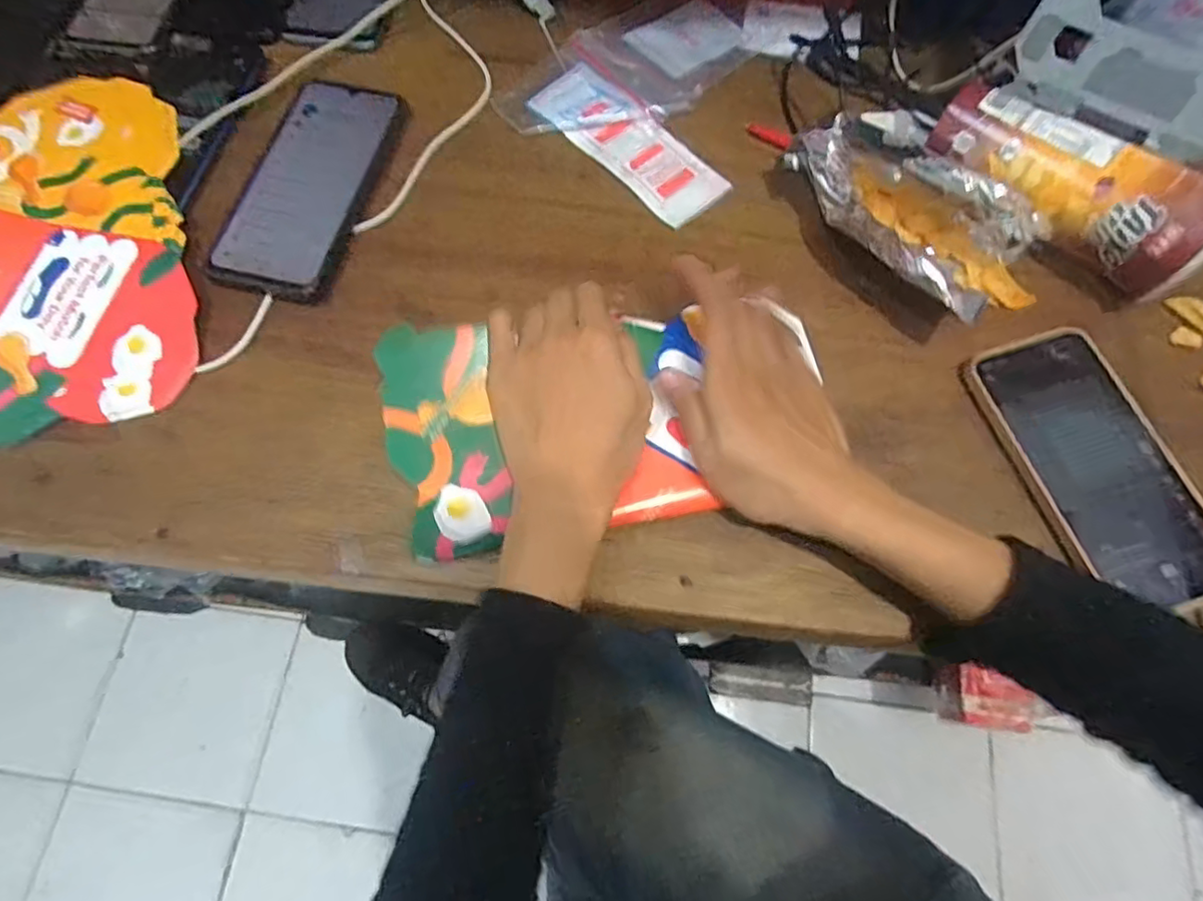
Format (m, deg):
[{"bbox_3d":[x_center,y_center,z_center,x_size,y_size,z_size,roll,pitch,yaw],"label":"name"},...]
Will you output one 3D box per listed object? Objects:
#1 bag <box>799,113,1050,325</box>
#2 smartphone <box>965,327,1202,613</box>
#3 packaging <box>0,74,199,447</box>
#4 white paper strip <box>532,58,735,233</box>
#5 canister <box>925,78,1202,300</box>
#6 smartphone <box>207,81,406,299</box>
[{"bbox_3d":[0.198,-0.145,0.380,0.102,0.051,0.155,-41,75,-14],"label":"bag"},{"bbox_3d":[0.281,0.009,0.344,0.082,0.016,0.162,-17,70,-7],"label":"smartphone"},{"bbox_3d":[-0.399,-0.116,0.384,0.256,0.010,0.255,-17,71,-7],"label":"packaging"},{"bbox_3d":[0.019,-0.220,0.432,0.148,0.004,0.057,44,78,9],"label":"white paper strip"},{"bbox_3d":[0.292,-0.171,0.379,0.070,0.062,0.164,-41,75,-14],"label":"canister"},{"bbox_3d":[-0.194,-0.179,0.405,0.081,0.007,0.167,13,70,4],"label":"smartphone"}]

